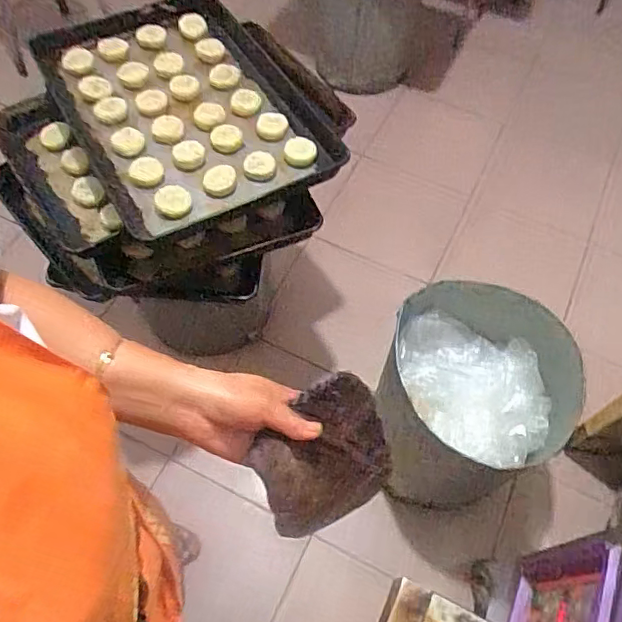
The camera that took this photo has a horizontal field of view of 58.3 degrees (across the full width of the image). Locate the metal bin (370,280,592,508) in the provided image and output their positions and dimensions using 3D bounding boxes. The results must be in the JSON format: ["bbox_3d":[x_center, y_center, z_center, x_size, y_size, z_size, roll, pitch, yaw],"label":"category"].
[{"bbox_3d":[0.345,0.208,1.248,0.395,0.360,0.393,2,59,-3],"label":"metal bin"}]

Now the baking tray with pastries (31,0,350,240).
[{"bbox_3d":[-0.244,-0.406,1.094,0.426,0.048,0.613,-26,64,-18],"label":"baking tray with pastries"}]

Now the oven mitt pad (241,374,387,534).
[{"bbox_3d":[0.016,0.133,0.514,0.135,0.021,0.128,-31,105,-31],"label":"oven mitt pad"}]

